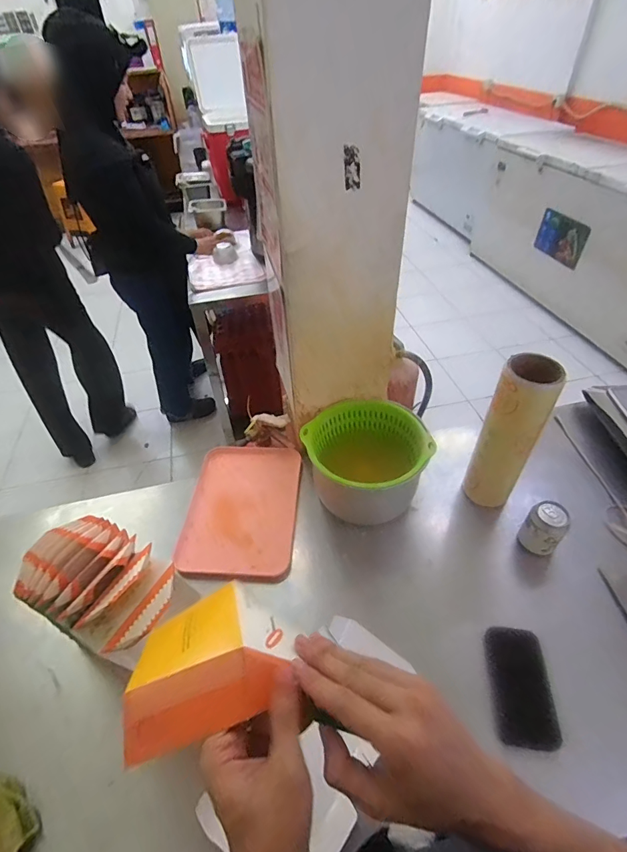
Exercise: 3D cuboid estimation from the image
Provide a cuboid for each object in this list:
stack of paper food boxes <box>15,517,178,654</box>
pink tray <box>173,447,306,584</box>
[{"bbox_3d":[-0.229,0.166,0.451,0.152,0.073,0.109,20,49,21],"label":"stack of paper food boxes"},{"bbox_3d":[-0.147,0.164,0.861,0.226,0.026,0.314,1,45,3],"label":"pink tray"}]

